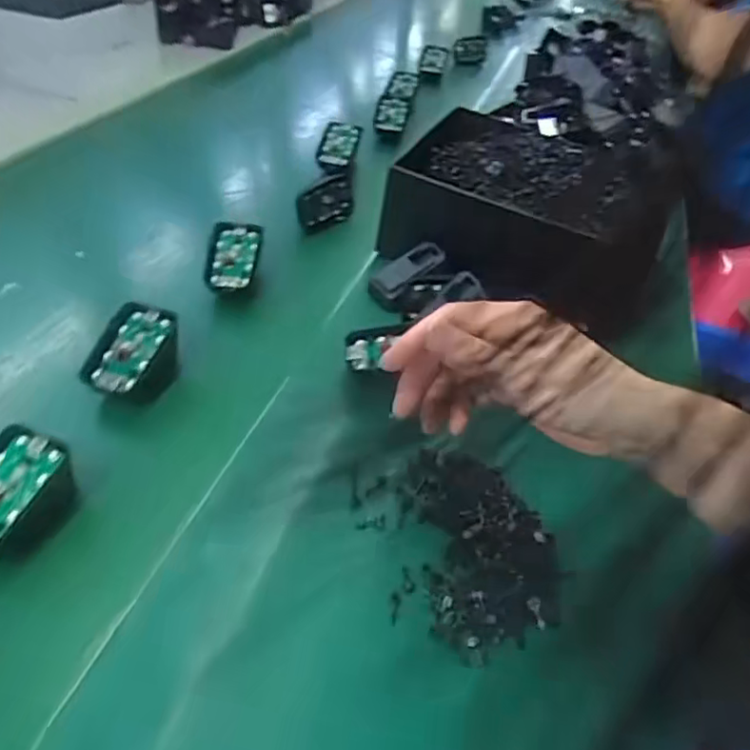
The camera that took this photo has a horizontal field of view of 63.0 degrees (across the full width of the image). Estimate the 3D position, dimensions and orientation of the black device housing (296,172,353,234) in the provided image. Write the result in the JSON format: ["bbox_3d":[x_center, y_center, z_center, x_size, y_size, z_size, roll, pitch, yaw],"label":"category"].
[{"bbox_3d":[-0.048,-0.170,0.608,0.014,0.046,0.074,33,50,25],"label":"black device housing"}]

